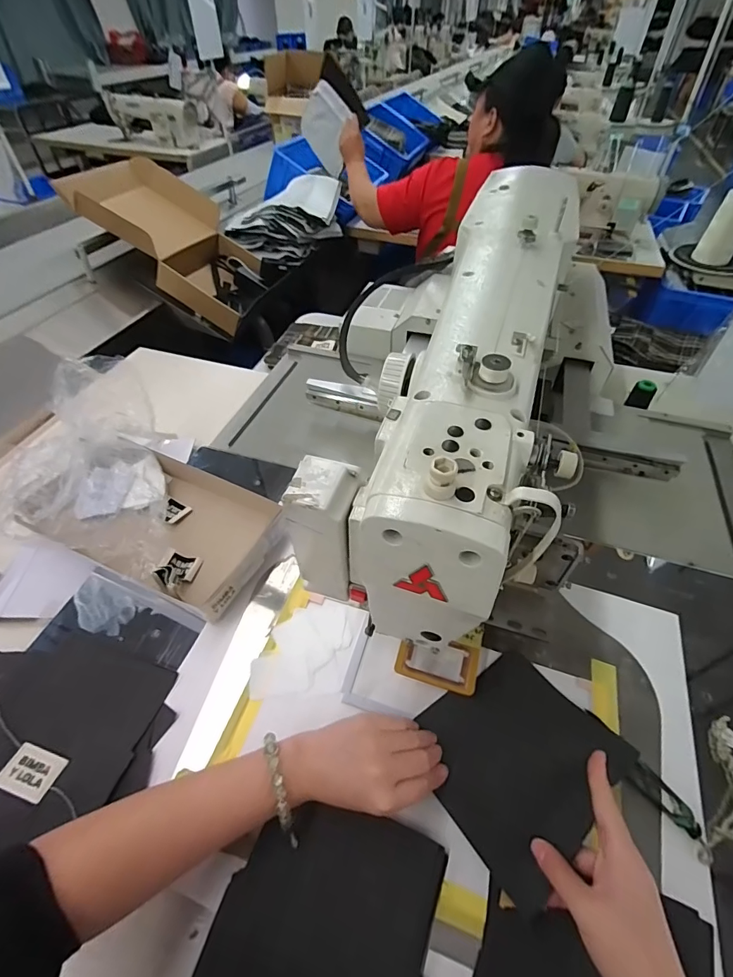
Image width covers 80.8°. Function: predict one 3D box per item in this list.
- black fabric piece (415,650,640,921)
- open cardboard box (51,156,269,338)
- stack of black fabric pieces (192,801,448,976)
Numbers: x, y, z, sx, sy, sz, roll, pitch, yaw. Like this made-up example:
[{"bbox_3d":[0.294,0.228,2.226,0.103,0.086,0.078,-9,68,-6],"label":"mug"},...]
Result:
[{"bbox_3d":[0.137,0.239,0.391,0.153,0.035,0.144,-31,56,-21],"label":"black fabric piece"},{"bbox_3d":[-0.554,-0.764,1.353,0.586,0.106,0.396,43,51,-12],"label":"open cardboard box"},{"bbox_3d":[-0.033,0.337,0.322,0.155,0.028,0.162,15,53,14],"label":"stack of black fabric pieces"}]

